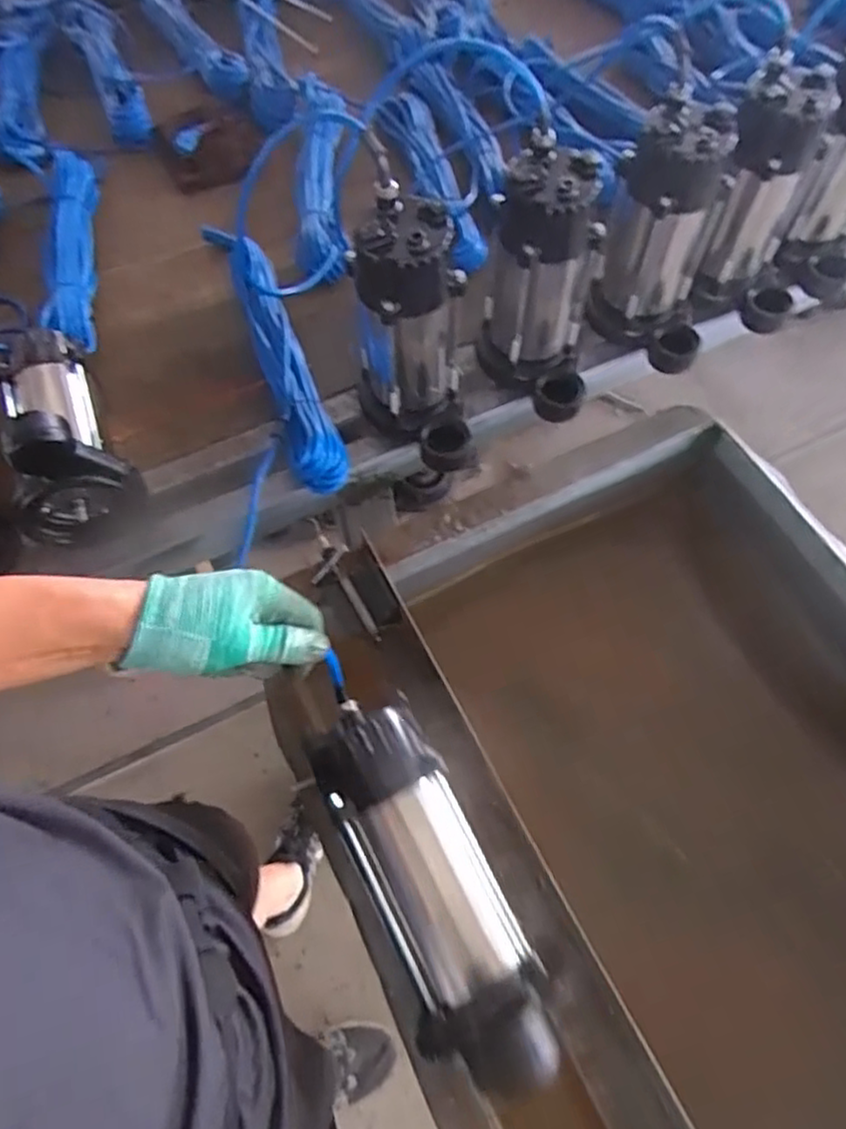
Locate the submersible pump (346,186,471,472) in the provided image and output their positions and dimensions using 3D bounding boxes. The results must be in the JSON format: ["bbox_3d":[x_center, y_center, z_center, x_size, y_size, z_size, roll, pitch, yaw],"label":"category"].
[{"bbox_3d":[-0.011,-0.216,0.682,0.112,0.237,0.147,-7,63,-2],"label":"submersible pump"}]

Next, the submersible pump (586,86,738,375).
[{"bbox_3d":[0.266,-0.345,0.741,0.141,0.229,0.115,20,65,11],"label":"submersible pump"}]

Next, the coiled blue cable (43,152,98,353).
[{"bbox_3d":[-0.456,-0.403,0.892,0.067,0.072,0.348,-13,63,-6],"label":"coiled blue cable"}]

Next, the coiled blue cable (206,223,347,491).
[{"bbox_3d":[-0.181,-0.273,0.812,0.066,0.057,0.443,-20,64,-9],"label":"coiled blue cable"}]

